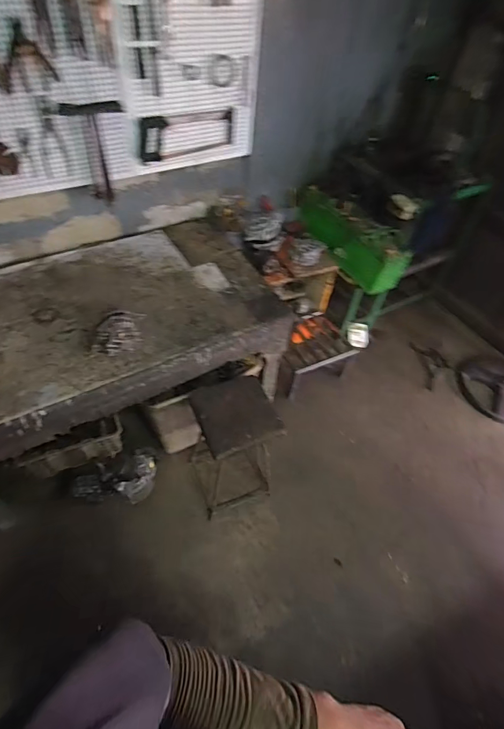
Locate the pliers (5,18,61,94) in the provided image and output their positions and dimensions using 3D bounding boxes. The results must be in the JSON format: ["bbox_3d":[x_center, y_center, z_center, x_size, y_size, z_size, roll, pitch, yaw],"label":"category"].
[{"bbox_3d":[-0.625,-0.850,1.078,0.142,0.144,0.011,-22,57,-22],"label":"pliers"}]

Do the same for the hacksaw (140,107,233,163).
[{"bbox_3d":[-0.241,-0.880,1.496,0.389,0.149,0.019,-24,57,-23],"label":"hacksaw"}]

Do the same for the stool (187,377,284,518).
[{"bbox_3d":[-0.076,0.298,1.429,0.260,0.499,0.270,-15,54,-18],"label":"stool"}]

